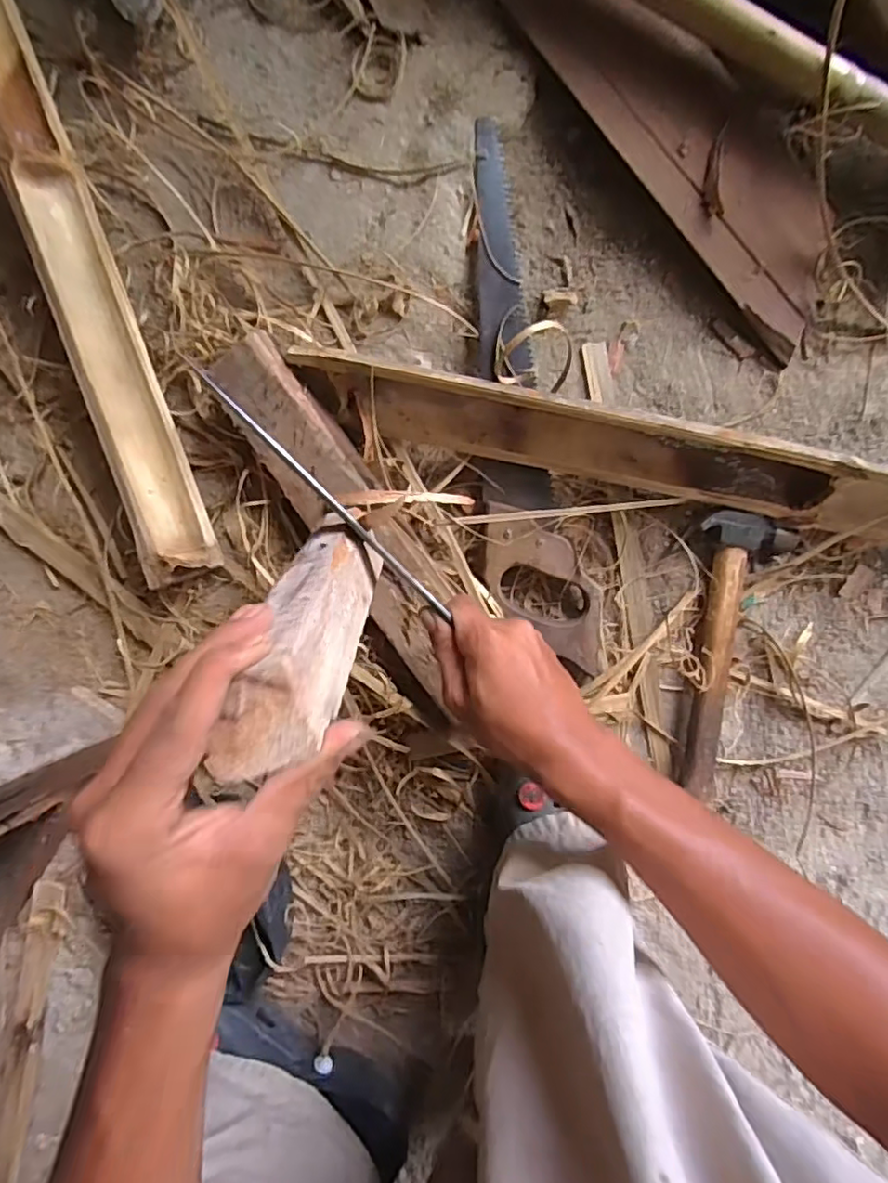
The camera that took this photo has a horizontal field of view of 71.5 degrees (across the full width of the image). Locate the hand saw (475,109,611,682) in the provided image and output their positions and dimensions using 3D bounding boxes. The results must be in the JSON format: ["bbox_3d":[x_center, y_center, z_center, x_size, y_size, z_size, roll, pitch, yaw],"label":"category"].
[{"bbox_3d":[0.050,-0.136,0.491,0.080,0.025,0.422,-13,92,6],"label":"hand saw"}]

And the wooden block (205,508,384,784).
[{"bbox_3d":[-0.066,0.007,0.326,0.039,0.211,0.048,-2,115,3],"label":"wooden block"}]

